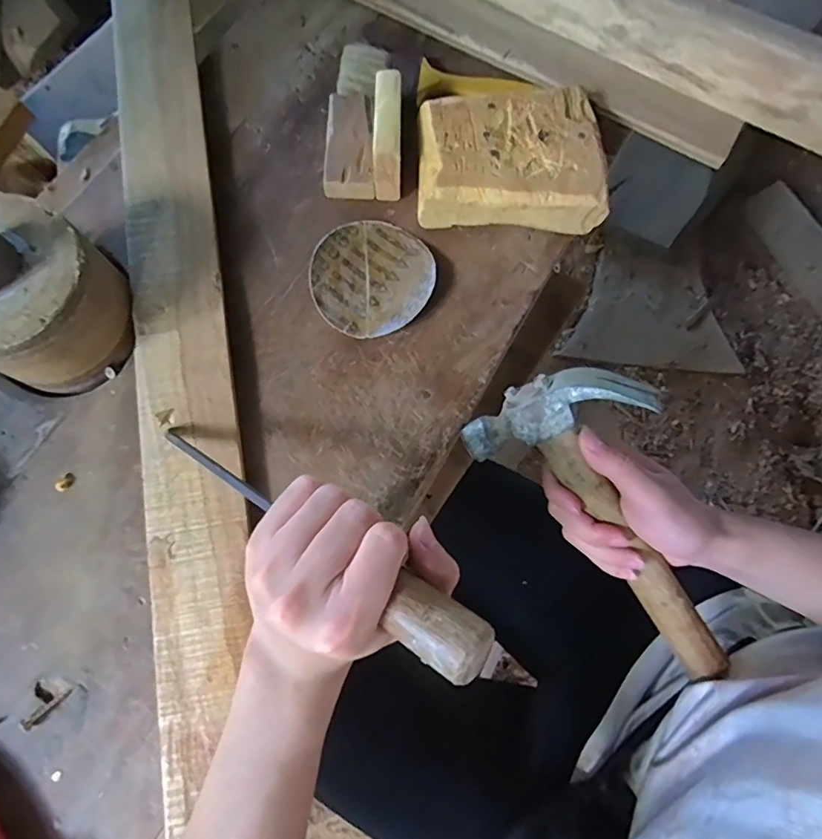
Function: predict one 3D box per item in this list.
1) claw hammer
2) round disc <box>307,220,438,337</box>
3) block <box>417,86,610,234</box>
[{"bbox_3d":[0.166,0.074,0.354,0.271,0.113,0.024,45,38,-10],"label":"claw hammer"},{"bbox_3d":[-0.028,-0.105,0.381,0.086,0.012,0.089,0,76,-1],"label":"round disc"},{"bbox_3d":[0.073,-0.194,0.389,0.130,0.036,0.095,0,76,-1],"label":"block"}]

